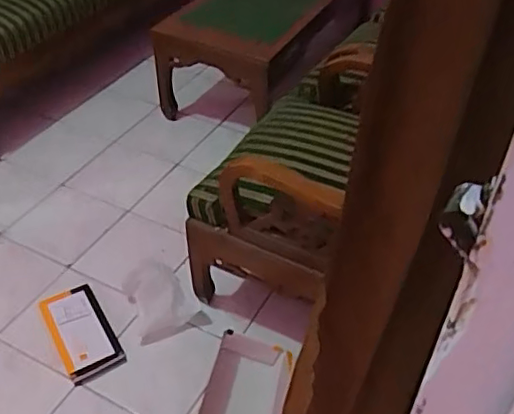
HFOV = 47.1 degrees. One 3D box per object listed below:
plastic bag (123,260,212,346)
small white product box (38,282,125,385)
[{"bbox_3d":[-0.260,0.249,1.634,0.185,0.059,0.235,-15,45,-18],"label":"plastic bag"},{"bbox_3d":[-0.469,0.331,1.575,0.145,0.035,0.288,-22,47,-24],"label":"small white product box"}]

